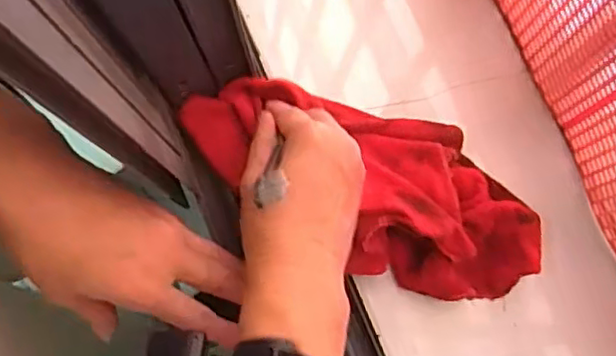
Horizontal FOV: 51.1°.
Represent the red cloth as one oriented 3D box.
[{"bbox_3d":[0.043,-0.004,0.441,0.254,0.047,0.118,28,80,-1],"label":"red cloth"}]

